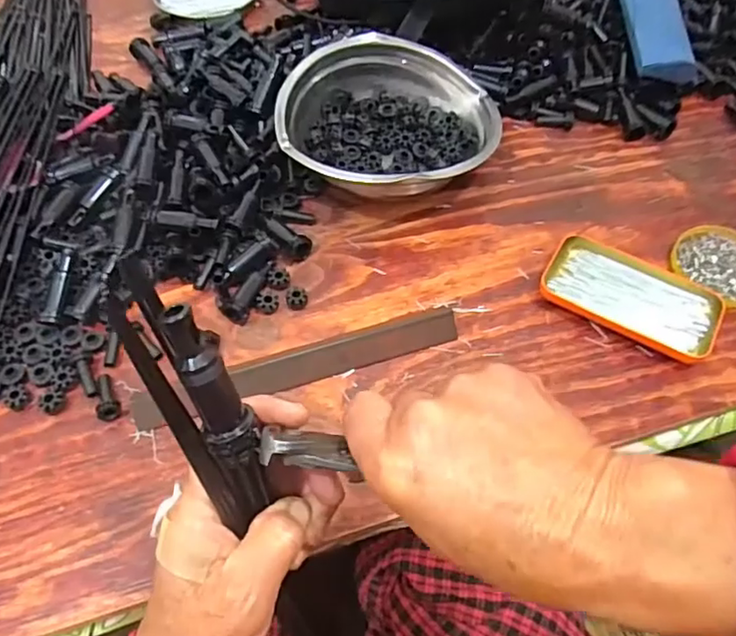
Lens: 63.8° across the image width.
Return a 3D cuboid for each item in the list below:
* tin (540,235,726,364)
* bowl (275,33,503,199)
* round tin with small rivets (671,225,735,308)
[{"bbox_3d":[0.222,-0.020,0.501,0.139,0.018,0.077,26,61,16],"label":"tin"},{"bbox_3d":[0.021,-0.183,0.574,0.195,0.068,0.184,0,57,0],"label":"bowl"},{"bbox_3d":[0.320,-0.050,0.532,0.074,0.013,0.082,-38,65,-22],"label":"round tin with small rivets"}]

